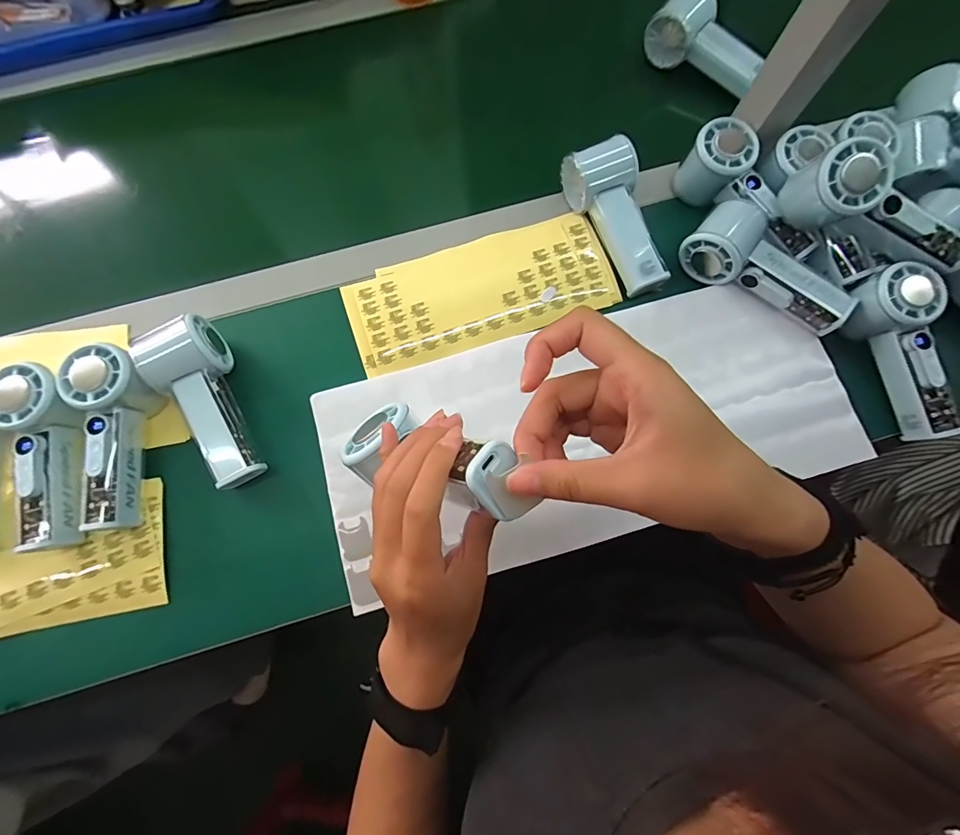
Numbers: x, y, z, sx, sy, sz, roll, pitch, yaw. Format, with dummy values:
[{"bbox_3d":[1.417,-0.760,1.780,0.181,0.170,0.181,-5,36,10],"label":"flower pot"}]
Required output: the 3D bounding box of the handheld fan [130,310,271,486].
[{"bbox_3d":[-0.245,-0.010,0.388,0.055,0.050,0.150,-24,91,-6],"label":"handheld fan"}]

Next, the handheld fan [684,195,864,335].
[{"bbox_3d":[0.273,-0.142,0.402,0.154,0.045,0.064,37,79,9],"label":"handheld fan"}]

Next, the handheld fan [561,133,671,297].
[{"bbox_3d":[0.140,-0.196,0.428,0.053,0.048,0.147,-26,91,-6],"label":"handheld fan"}]

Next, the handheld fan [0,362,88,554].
[{"bbox_3d":[-0.358,0.032,0.363,0.057,0.056,0.147,-21,77,-5],"label":"handheld fan"}]

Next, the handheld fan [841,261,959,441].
[{"bbox_3d":[0.387,-0.059,0.390,0.058,0.050,0.156,-17,91,-4],"label":"handheld fan"}]

